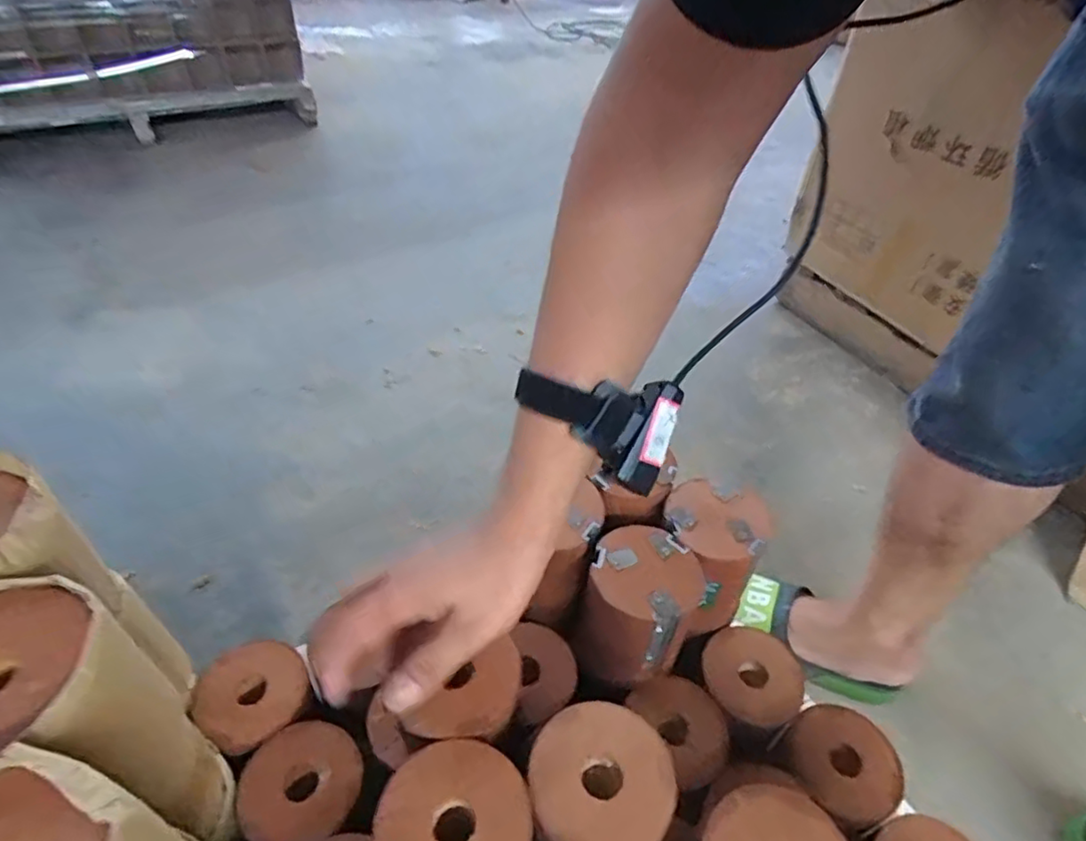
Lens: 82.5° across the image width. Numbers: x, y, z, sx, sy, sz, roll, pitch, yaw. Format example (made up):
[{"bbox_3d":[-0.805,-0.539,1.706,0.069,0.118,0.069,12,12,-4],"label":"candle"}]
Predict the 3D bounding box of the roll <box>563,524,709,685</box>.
[{"bbox_3d":[0.067,0.142,0.469,0.083,0.108,0.077,2,41,-1],"label":"roll"}]

